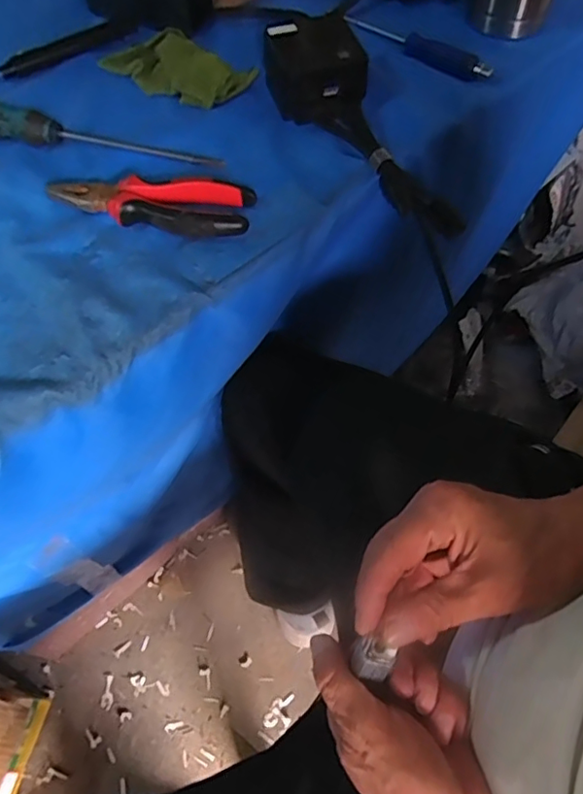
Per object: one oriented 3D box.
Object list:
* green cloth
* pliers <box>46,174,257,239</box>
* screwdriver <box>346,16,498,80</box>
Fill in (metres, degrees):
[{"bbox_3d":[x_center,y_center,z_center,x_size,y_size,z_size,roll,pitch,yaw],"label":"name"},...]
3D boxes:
[{"bbox_3d":[-0.106,-0.312,0.513,0.129,0.023,0.074,37,66,20],"label":"green cloth"},{"bbox_3d":[-0.108,-0.156,0.427,0.154,0.019,0.056,13,60,8],"label":"pliers"},{"bbox_3d":[0.121,-0.343,0.531,0.161,0.012,0.024,38,66,20],"label":"screwdriver"}]

